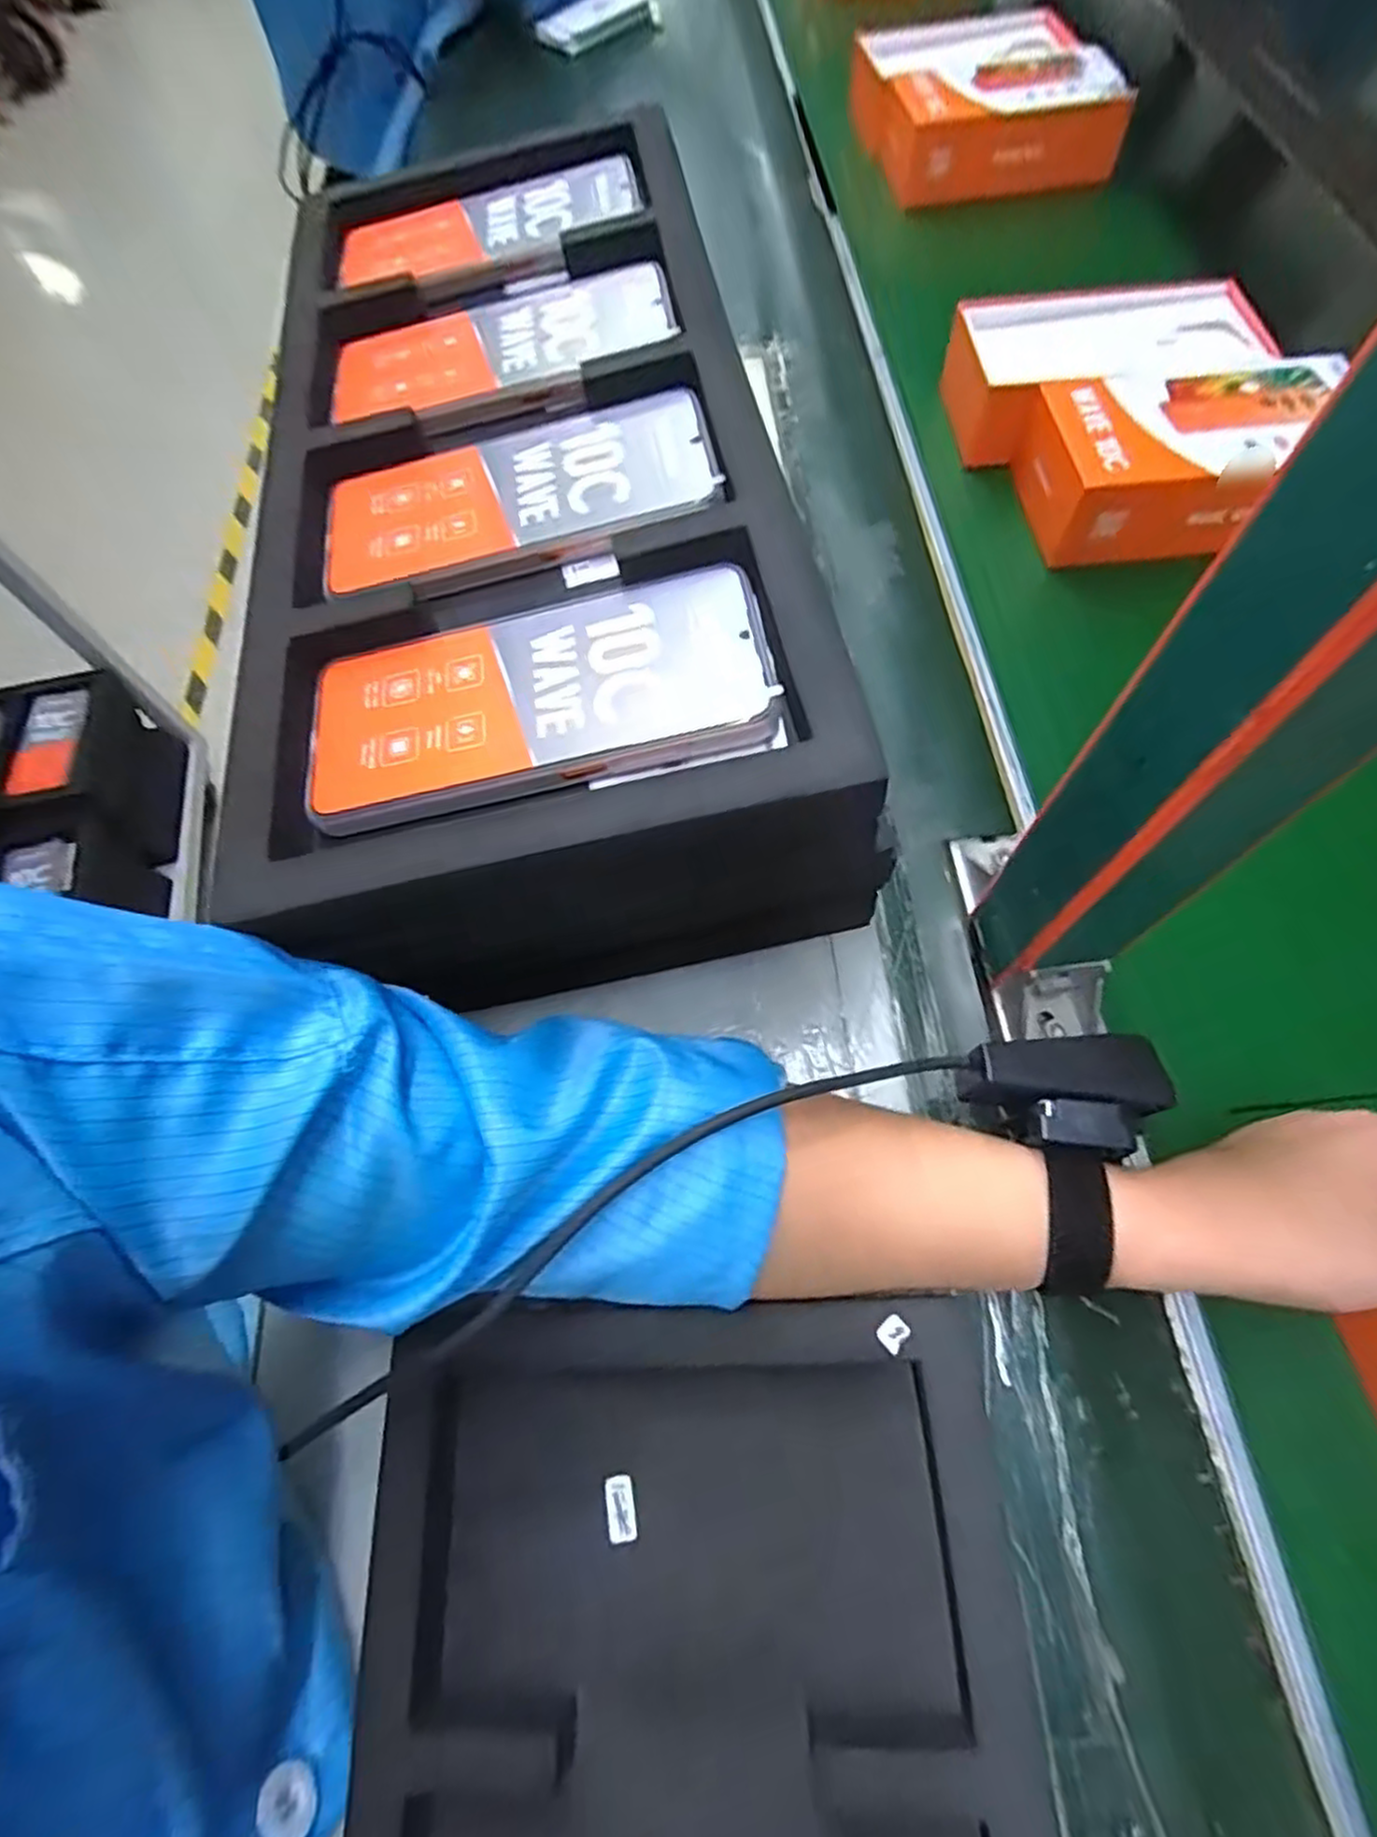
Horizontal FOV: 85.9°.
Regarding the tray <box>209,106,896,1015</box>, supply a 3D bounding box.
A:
[{"bbox_3d":[-0.071,-0.197,0.382,0.229,0.157,0.483,-10,66,-3],"label":"tray"}]

